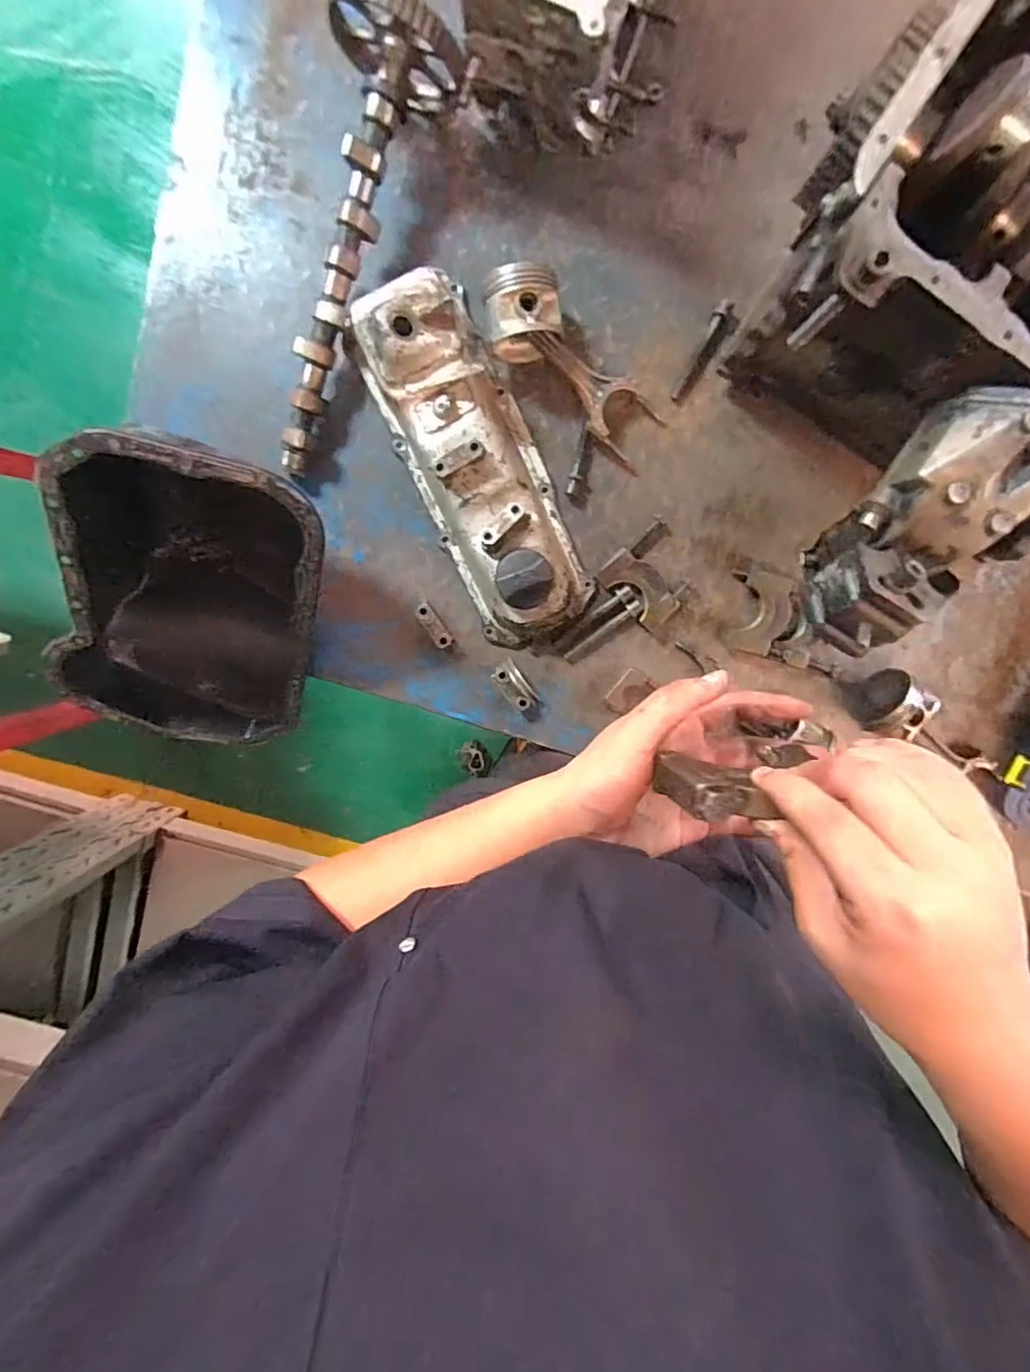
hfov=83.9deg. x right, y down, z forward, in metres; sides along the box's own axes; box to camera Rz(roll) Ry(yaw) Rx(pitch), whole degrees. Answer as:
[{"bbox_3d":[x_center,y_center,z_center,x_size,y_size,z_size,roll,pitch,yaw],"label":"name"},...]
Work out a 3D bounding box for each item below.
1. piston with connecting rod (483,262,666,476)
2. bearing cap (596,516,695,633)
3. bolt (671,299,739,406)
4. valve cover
[{"bbox_3d":[0.061,-0.350,0.636,0.244,0.079,0.091,42,98,-18],"label":"piston with connecting rod"},{"bbox_3d":[0.164,-0.129,0.673,0.095,0.023,0.095,-44,95,9],"label":"bearing cap"},{"bbox_3d":[0.210,-0.370,0.638,0.029,0.023,0.113,31,100,-3],"label":"bolt"},{"bbox_3d":[-0.046,-0.244,0.628,0.144,0.071,0.404,-24,98,6],"label":"valve cover"}]

